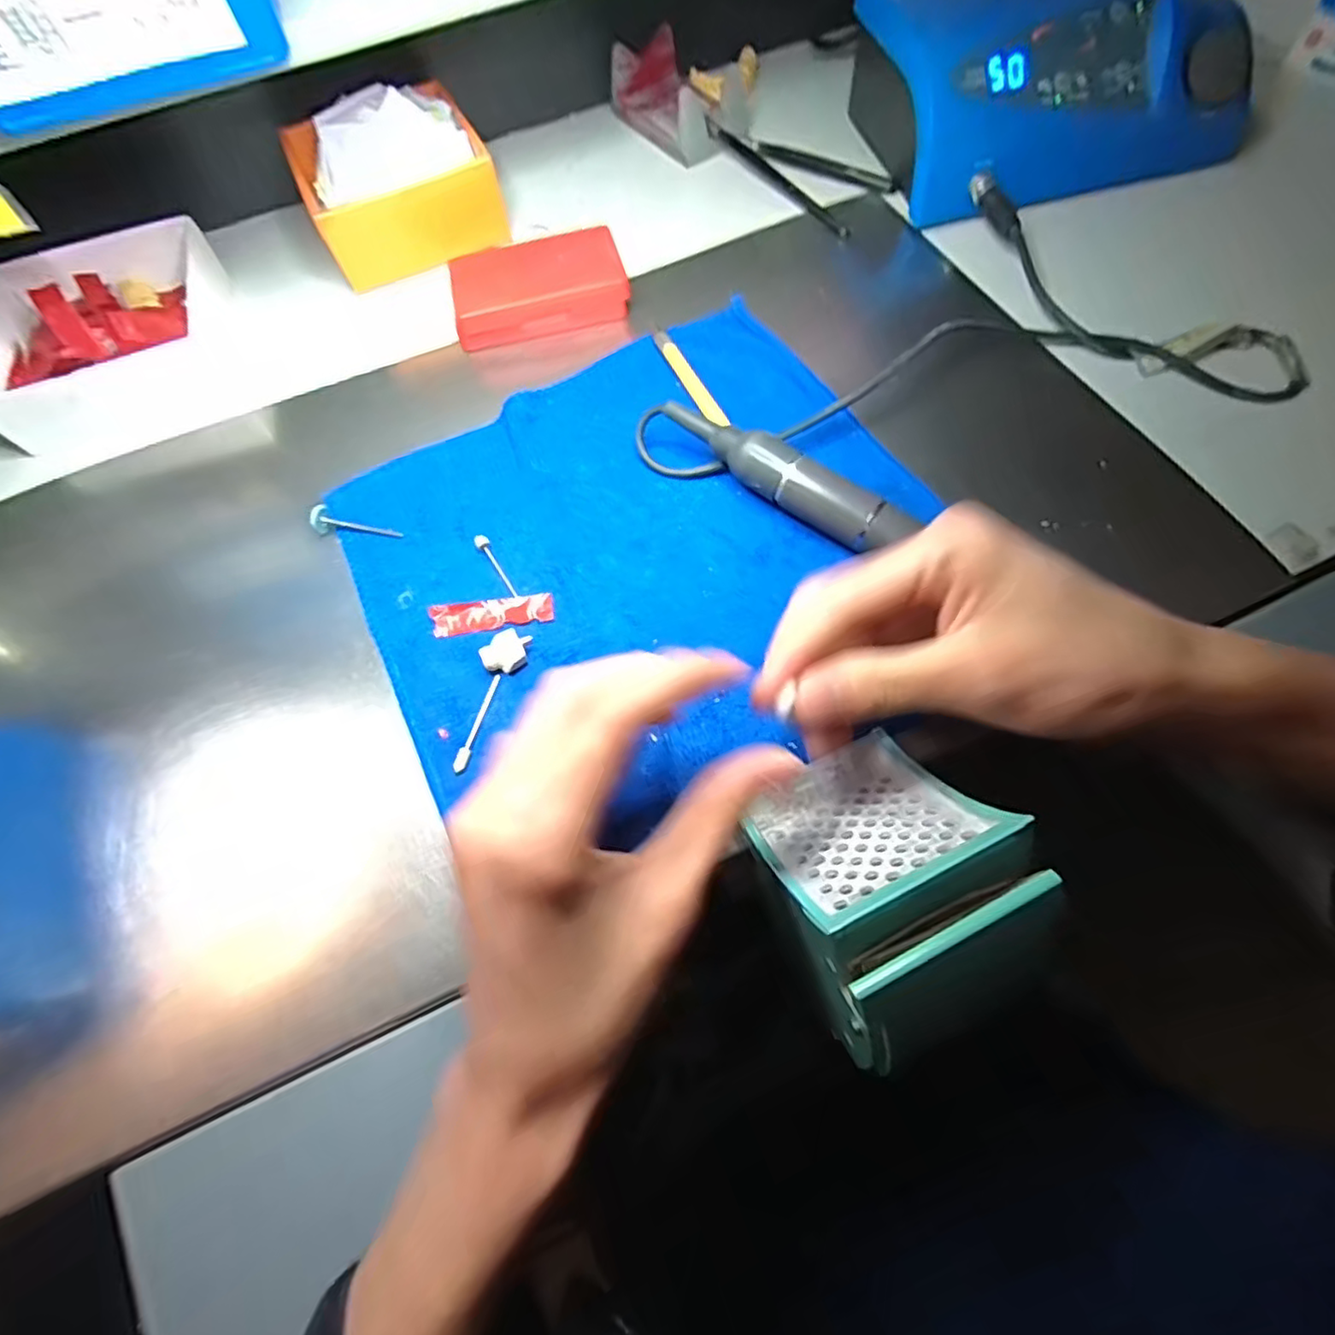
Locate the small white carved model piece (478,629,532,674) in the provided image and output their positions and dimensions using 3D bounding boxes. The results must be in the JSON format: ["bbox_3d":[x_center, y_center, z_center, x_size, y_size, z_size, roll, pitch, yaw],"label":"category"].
[{"bbox_3d":[-0.075,-0.007,0.296,0.023,0.013,0.015,-22,68,-7],"label":"small white carved model piece"}]

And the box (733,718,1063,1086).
[{"bbox_3d":[0.076,0.066,0.228,0.082,0.063,0.080,-27,68,-9],"label":"box"}]

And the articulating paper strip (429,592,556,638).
[{"bbox_3d":[-0.086,-0.027,0.311,0.059,0.004,0.017,-8,67,-1],"label":"articulating paper strip"}]

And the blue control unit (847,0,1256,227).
[{"bbox_3d":[0.242,-0.399,0.418,0.224,0.075,0.199,-23,66,-7],"label":"blue control unit"}]

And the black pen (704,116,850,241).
[{"bbox_3d":[0.077,-0.352,0.447,0.014,0.007,0.154,-34,70,-12],"label":"black pen"}]

